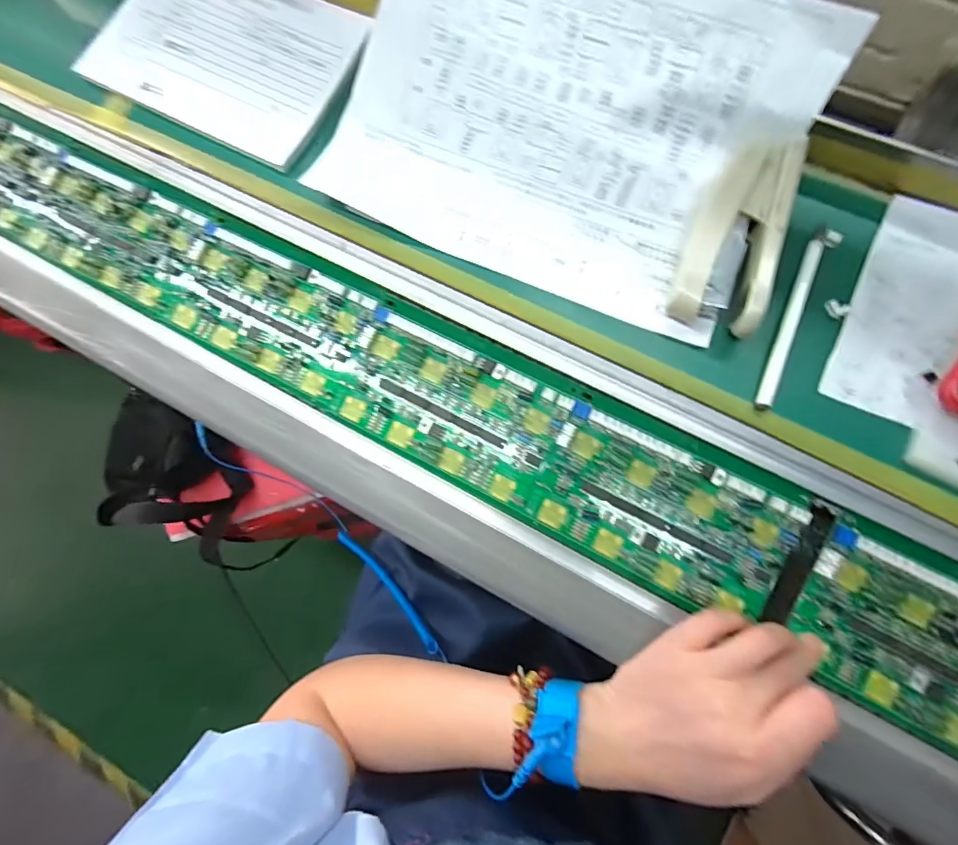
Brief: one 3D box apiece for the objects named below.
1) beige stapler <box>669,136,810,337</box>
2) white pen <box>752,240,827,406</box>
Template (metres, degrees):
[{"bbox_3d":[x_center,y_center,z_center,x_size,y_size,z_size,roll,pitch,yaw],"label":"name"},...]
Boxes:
[{"bbox_3d":[0.154,-0.114,0.270,0.050,0.031,0.112,17,89,8],"label":"beige stapler"},{"bbox_3d":[0.192,-0.061,0.270,0.009,0.014,0.114,22,90,8],"label":"white pen"}]

